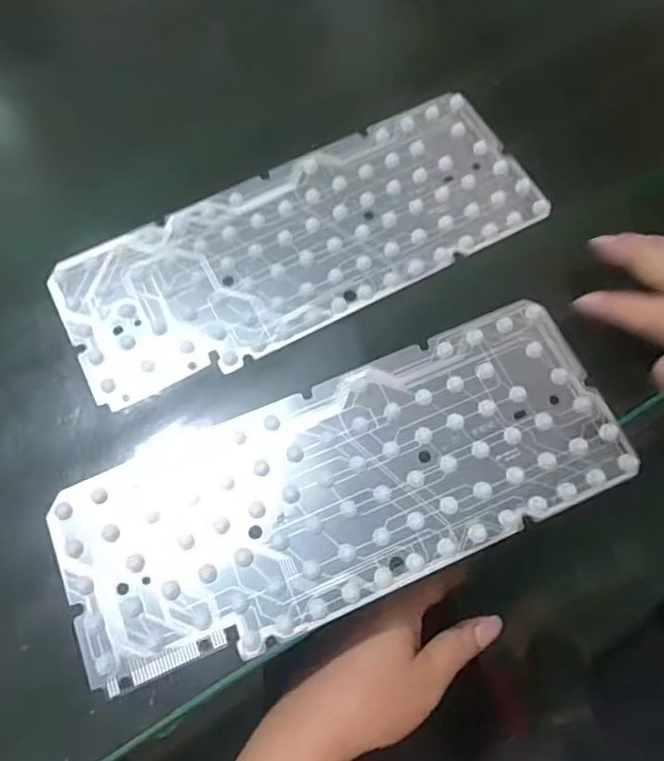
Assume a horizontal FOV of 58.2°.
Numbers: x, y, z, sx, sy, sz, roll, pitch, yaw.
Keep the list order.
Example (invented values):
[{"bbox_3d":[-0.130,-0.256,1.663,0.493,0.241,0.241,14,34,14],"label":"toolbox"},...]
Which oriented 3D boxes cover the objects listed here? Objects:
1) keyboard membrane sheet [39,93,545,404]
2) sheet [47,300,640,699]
[{"bbox_3d":[-0.018,-0.084,0.357,0.281,0.008,0.105,-28,74,-8],"label":"keyboard membrane sheet"},{"bbox_3d":[0.007,0.053,0.306,0.281,0.004,0.109,-22,71,-8],"label":"sheet"}]

